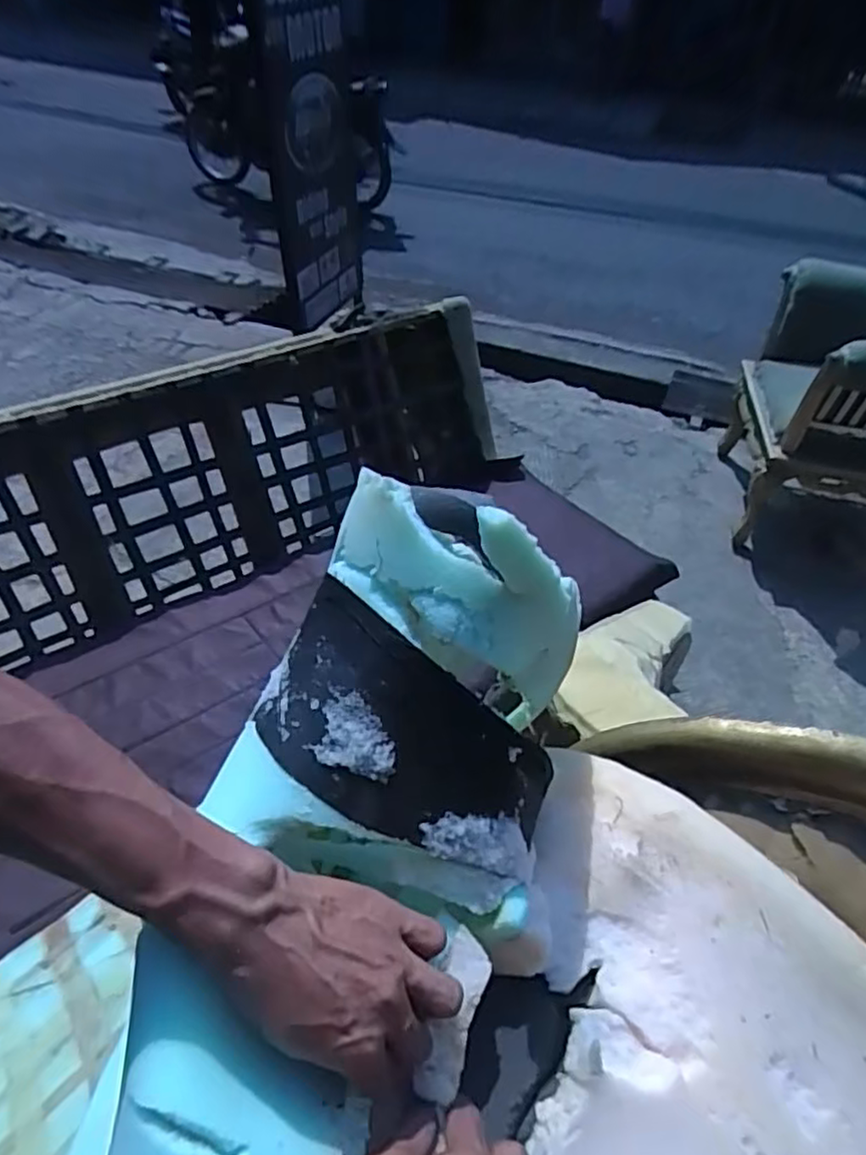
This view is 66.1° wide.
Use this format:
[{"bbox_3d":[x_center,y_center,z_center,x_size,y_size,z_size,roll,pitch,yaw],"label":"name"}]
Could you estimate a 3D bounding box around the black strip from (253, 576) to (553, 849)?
[{"bbox_3d":[-0.022,0.104,0.419,0.194,0.041,0.104,39,76,3],"label":"black strip"}]

